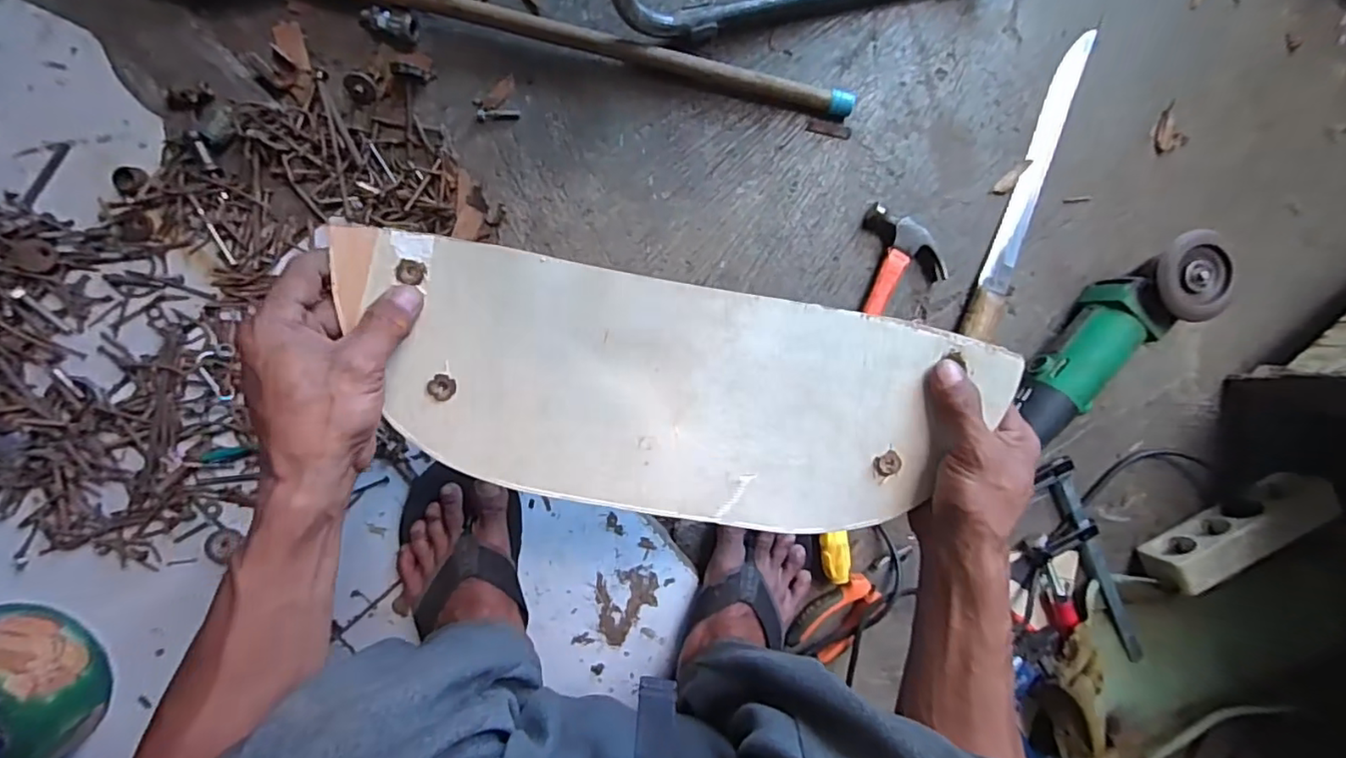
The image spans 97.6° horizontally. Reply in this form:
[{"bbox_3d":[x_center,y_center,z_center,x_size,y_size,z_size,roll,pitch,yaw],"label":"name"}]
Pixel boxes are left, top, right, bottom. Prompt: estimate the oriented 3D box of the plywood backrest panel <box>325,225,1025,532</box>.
[{"bbox_3d":[0.002,0.015,0.390,0.410,0.037,0.157,11,93,-7],"label":"plywood backrest panel"}]

